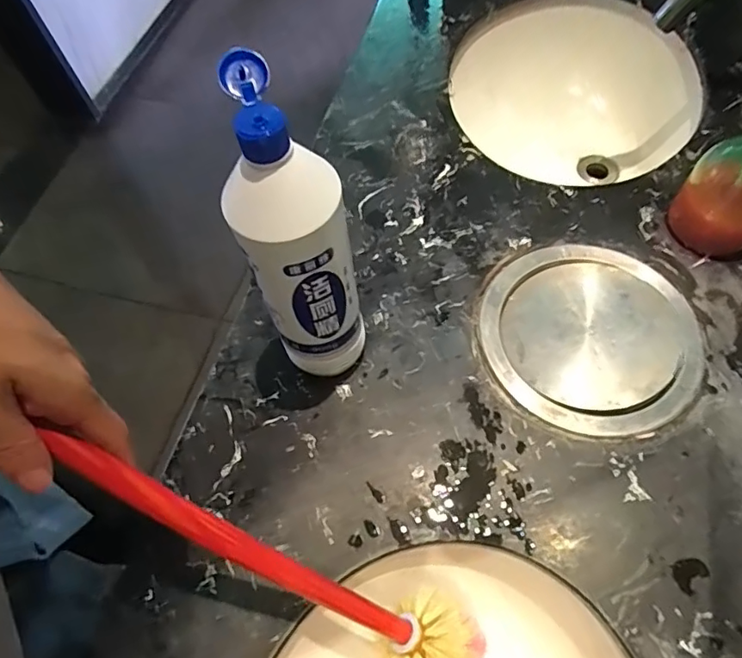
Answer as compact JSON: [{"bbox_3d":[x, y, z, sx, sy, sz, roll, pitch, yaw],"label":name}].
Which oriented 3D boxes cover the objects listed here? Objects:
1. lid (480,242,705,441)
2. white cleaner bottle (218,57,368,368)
[{"bbox_3d":[0.208,0.003,0.504,0.191,0.007,0.199,-2,61,3],"label":"lid"},{"bbox_3d":[-0.052,-0.057,0.383,0.069,0.246,0.077,-16,62,-4],"label":"white cleaner bottle"}]

